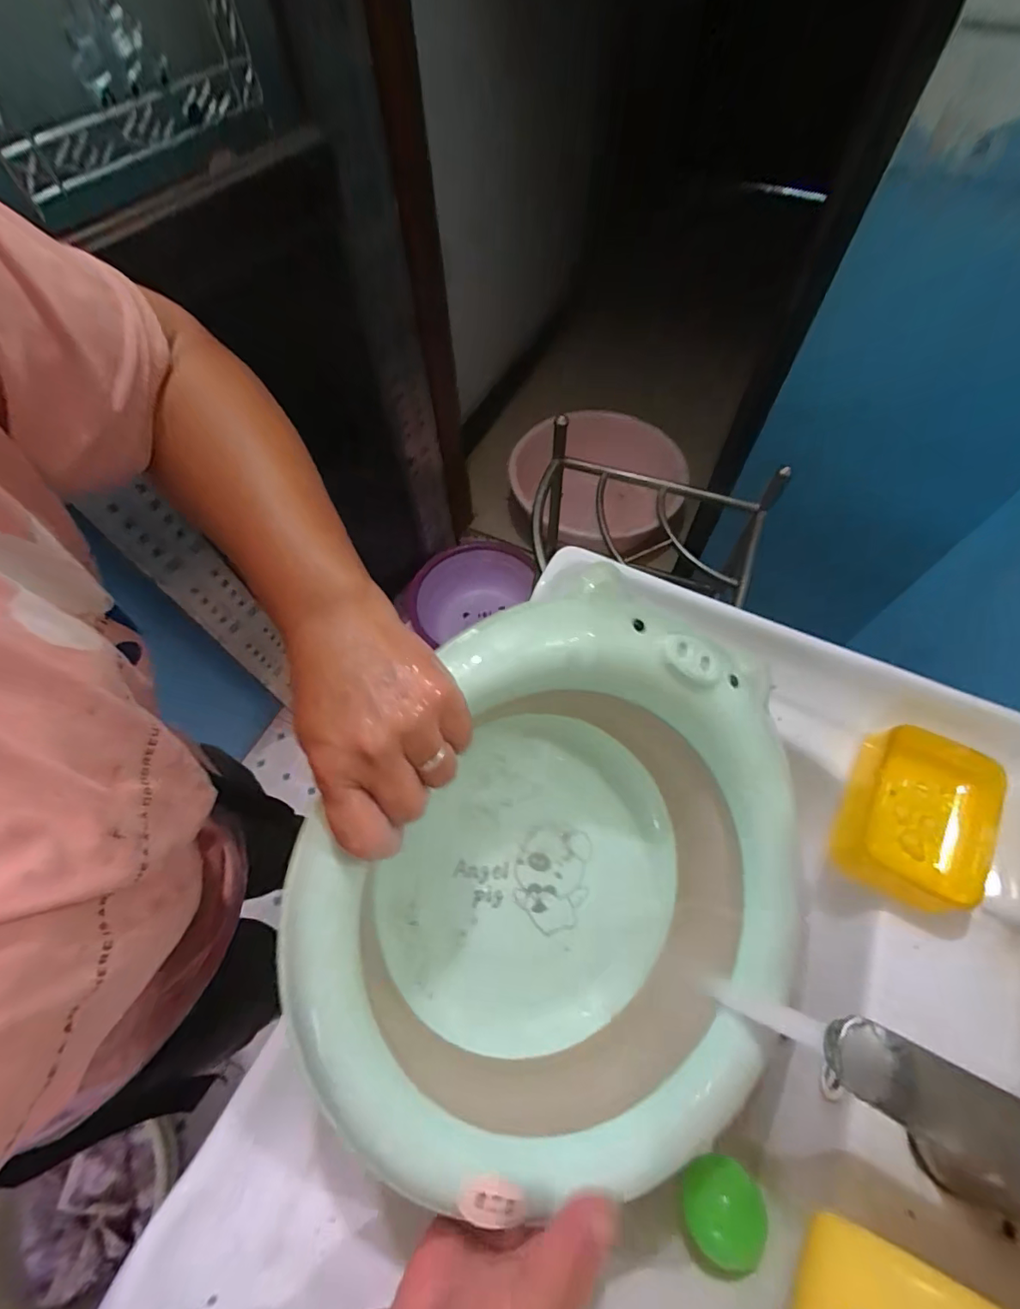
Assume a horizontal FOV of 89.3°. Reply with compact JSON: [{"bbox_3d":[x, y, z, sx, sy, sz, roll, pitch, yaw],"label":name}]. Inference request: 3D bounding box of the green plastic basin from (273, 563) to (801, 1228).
[{"bbox_3d":[0.027,0.132,0.336,0.301,0.110,0.316,-2,83,-17],"label":"green plastic basin"}]

